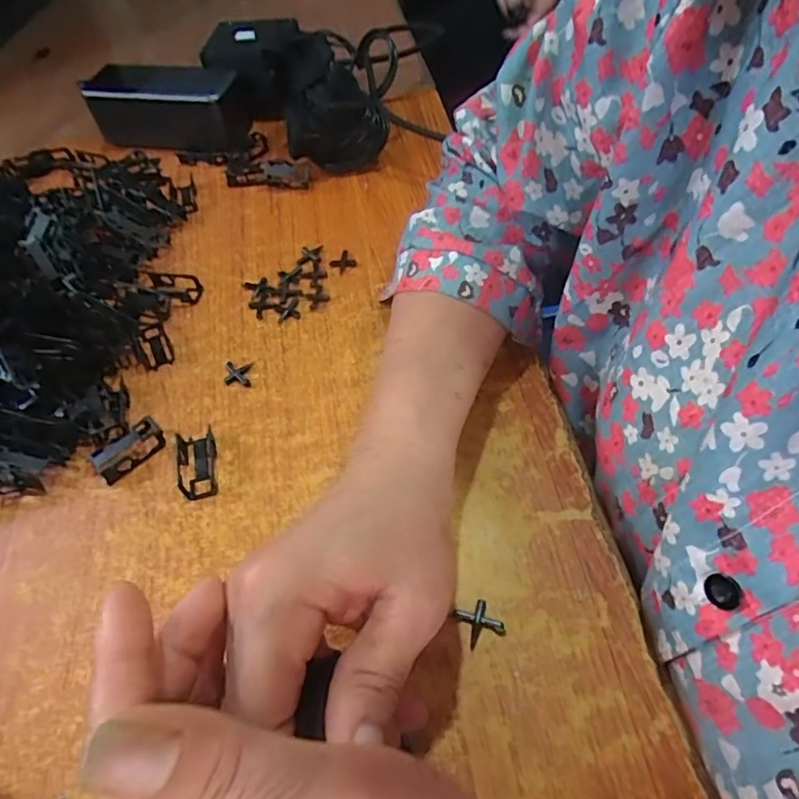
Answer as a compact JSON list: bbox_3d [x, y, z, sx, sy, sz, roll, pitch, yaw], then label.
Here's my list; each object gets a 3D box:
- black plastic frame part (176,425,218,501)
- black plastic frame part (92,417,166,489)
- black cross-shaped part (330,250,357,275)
[{"bbox_3d":[-0.114,0.035,0.315,0.022,0.007,0.044,-16,54,-6],"label":"black plastic frame part"},{"bbox_3d":[-0.154,0.028,0.322,0.039,0.012,0.019,-39,59,-21],"label":"black plastic frame part"},{"bbox_3d":[-0.041,-0.098,0.404,0.016,0.004,0.018,-31,57,-17],"label":"black cross-shaped part"}]

